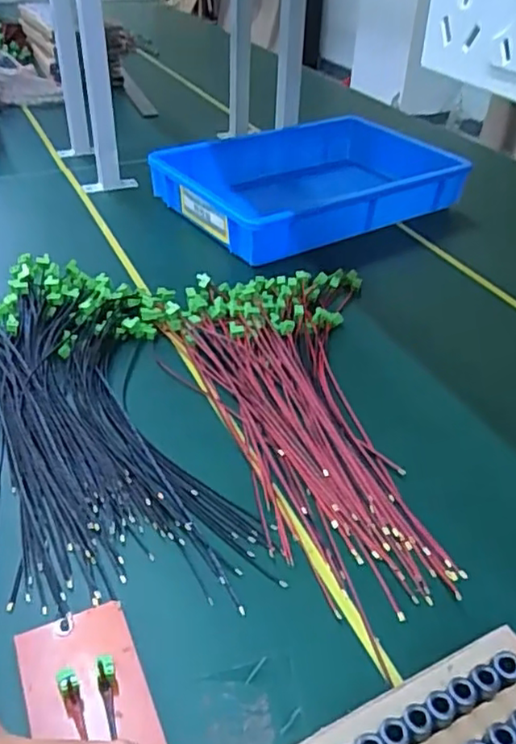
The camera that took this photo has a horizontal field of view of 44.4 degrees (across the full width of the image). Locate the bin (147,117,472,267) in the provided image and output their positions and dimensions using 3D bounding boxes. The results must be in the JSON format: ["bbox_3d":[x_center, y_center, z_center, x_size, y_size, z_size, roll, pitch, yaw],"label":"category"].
[{"bbox_3d":[0.092,-0.319,1.020,0.484,0.089,0.297,-24,45,-30],"label":"bin"}]

